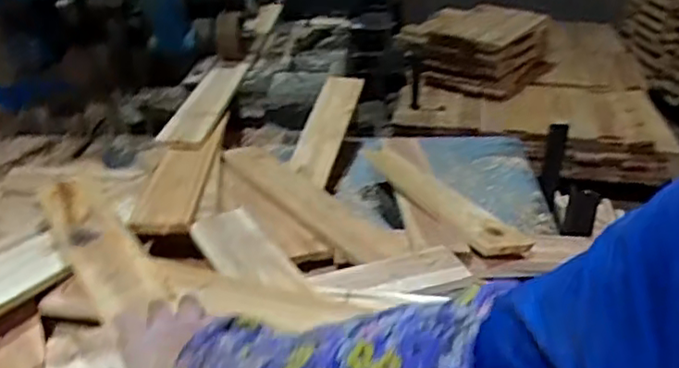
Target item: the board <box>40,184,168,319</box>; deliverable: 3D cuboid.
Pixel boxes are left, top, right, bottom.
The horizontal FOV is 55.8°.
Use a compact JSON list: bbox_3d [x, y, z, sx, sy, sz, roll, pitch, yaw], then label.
[{"bbox_3d":[-0.323,0.065,0.838,0.080,0.032,0.358,-16,29,-29],"label":"board"}]

